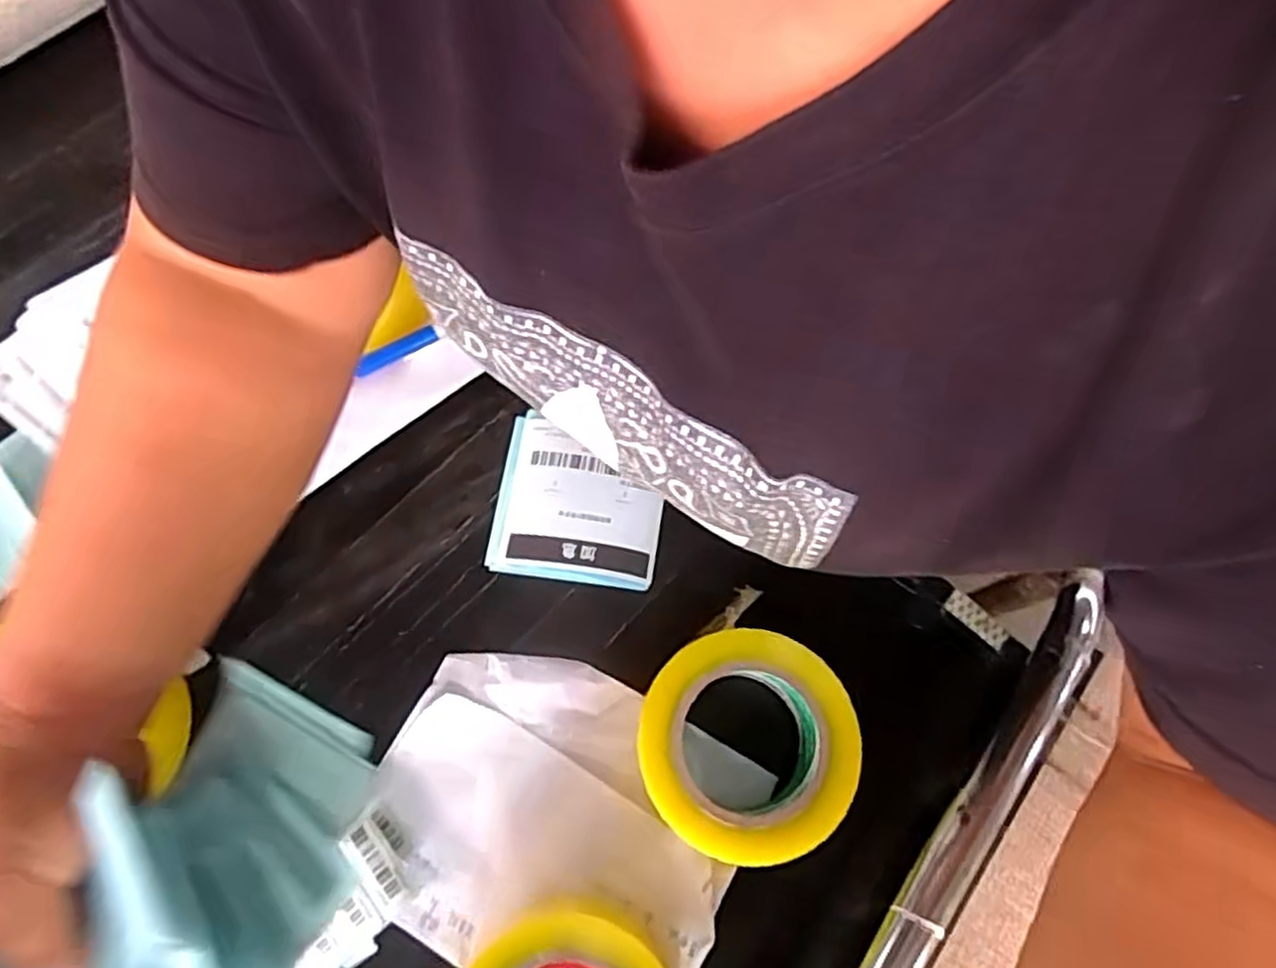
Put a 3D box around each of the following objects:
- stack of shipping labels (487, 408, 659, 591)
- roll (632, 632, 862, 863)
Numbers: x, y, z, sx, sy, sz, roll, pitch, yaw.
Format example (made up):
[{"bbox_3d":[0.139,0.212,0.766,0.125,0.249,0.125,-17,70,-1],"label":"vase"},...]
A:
[{"bbox_3d":[-0.038,0.012,0.476,0.104,0.022,0.100,8,71,2],"label":"stack of shipping labels"},{"bbox_3d":[0.060,0.146,0.423,0.116,0.049,0.115,0,71,0],"label":"roll"}]

